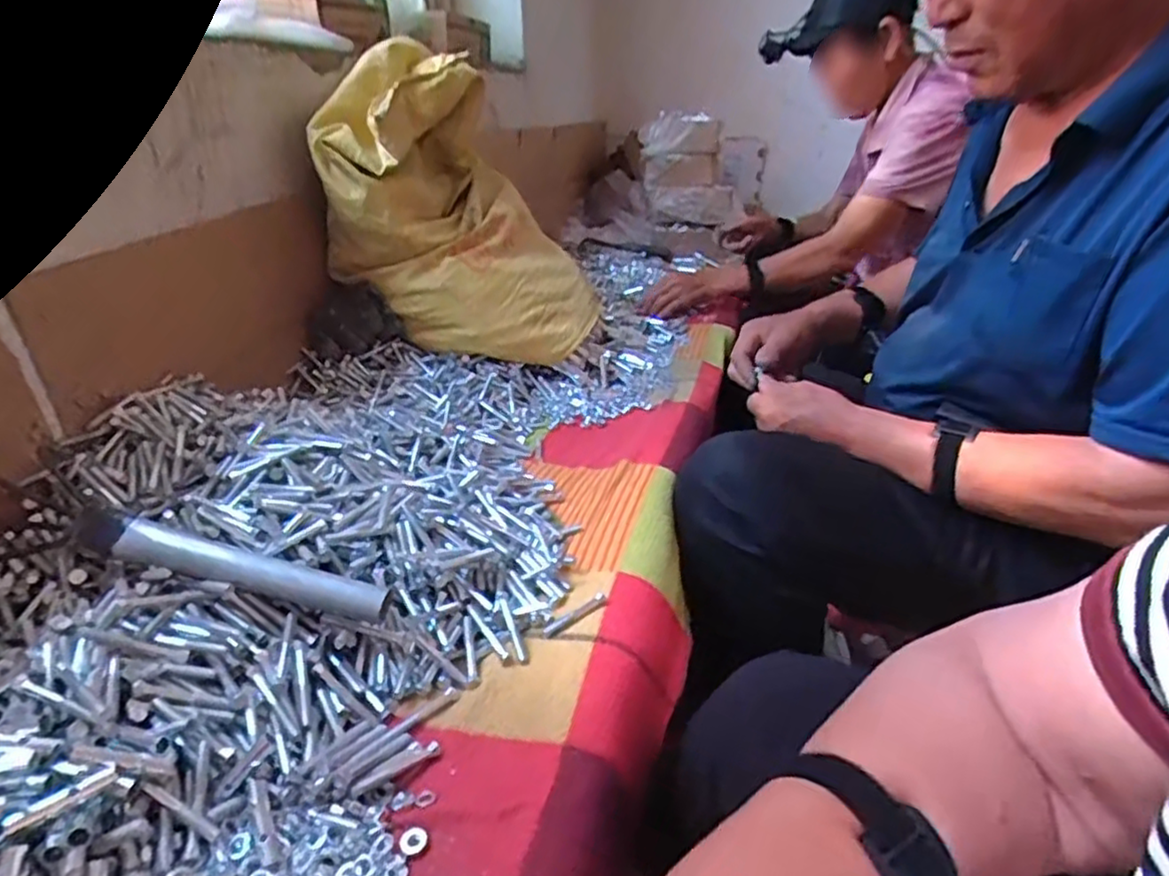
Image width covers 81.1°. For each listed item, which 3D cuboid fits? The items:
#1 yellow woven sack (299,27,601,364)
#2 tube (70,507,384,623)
[{"bbox_3d":[-0.157,-0.318,0.920,0.304,0.347,0.305,-2,26,-3],"label":"yellow woven sack"},{"bbox_3d":[-0.237,0.083,0.460,0.212,0.023,0.028,15,28,3],"label":"tube"}]

